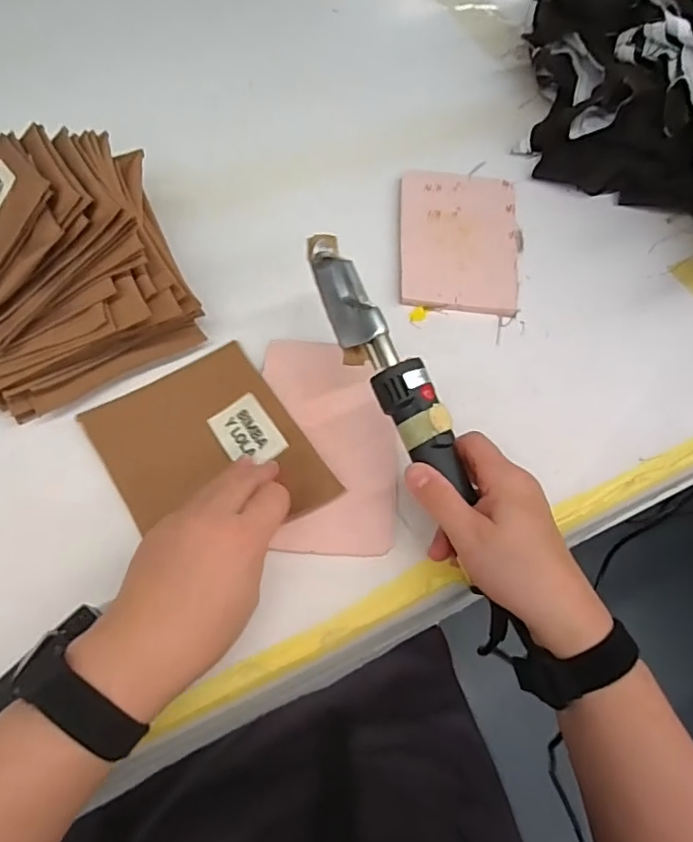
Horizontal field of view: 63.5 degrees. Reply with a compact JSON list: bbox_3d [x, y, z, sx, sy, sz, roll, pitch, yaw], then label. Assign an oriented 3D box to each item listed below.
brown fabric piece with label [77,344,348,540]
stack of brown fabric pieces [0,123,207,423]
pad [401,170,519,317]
[{"bbox_3d":[-0.104,0.022,0.419,0.135,0.006,0.163,-31,62,-15],"label":"brown fabric piece with label"},{"bbox_3d":[-0.262,-0.132,0.441,0.230,0.109,0.238,-26,66,-17],"label":"stack of brown fabric pieces"},{"bbox_3d":[0.109,-0.179,0.547,0.111,0.012,0.179,7,61,0],"label":"pad"}]

